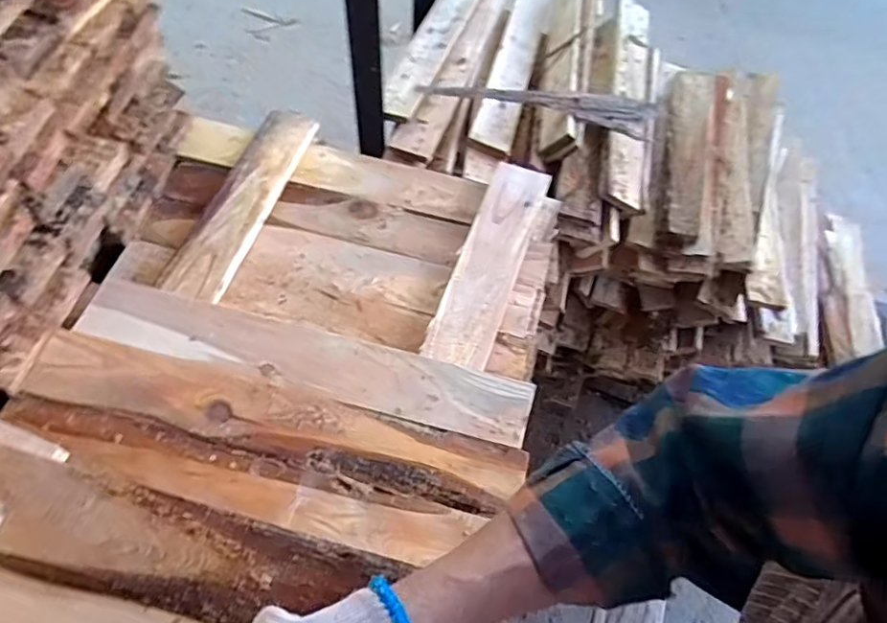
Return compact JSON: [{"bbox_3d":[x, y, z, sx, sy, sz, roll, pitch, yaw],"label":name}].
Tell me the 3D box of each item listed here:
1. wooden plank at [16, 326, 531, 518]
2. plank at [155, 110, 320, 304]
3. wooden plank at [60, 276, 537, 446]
[{"bbox_3d":[-0.173,0.105,0.591,0.497,0.011,0.078,14,62,6],"label":"wooden plank"},{"bbox_3d":[-0.252,-0.146,0.756,0.073,0.021,0.313,15,62,6],"label":"plank"},{"bbox_3d":[-0.147,0.048,0.625,0.477,0.011,0.071,13,62,6],"label":"wooden plank"}]

